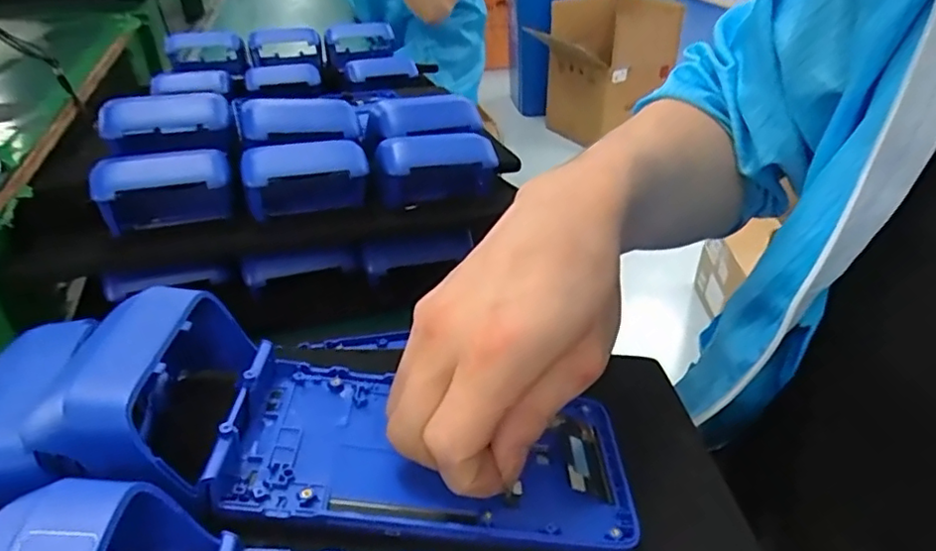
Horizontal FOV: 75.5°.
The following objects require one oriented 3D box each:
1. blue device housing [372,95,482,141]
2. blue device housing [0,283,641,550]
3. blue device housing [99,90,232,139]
[{"bbox_3d":[-0.028,-0.119,0.448,0.082,0.023,0.036,-11,36,-16],"label":"blue device housing"},{"bbox_3d":[-0.057,0.064,0.248,0.252,0.053,0.089,14,34,-9],"label":"blue device housing"},{"bbox_3d":[-0.205,-0.108,0.407,0.079,0.026,0.020,-22,40,-29],"label":"blue device housing"}]

